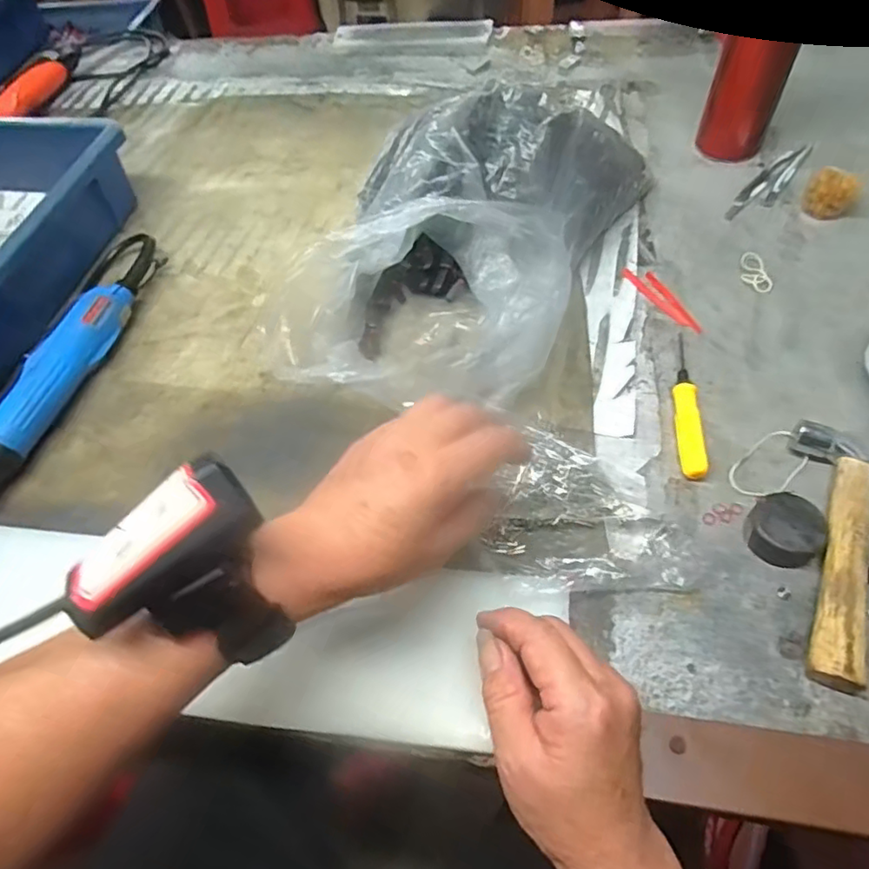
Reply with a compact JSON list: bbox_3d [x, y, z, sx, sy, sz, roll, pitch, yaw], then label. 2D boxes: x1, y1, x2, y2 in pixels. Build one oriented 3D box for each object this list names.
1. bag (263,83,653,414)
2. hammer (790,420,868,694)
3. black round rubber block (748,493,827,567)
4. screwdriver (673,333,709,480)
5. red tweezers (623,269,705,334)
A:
[{"bbox_3d":[0.039,-0.149,0.458,0.182,0.096,0.262,15,60,14],"label":"bag"},{"bbox_3d":[0.227,0.062,0.334,0.056,0.020,0.153,19,61,17],"label":"hammer"},{"bbox_3d":[0.202,0.055,0.342,0.037,0.021,0.038,-2,57,4],"label":"black round rubber block"},{"bbox_3d":[0.170,-0.024,0.405,0.016,0.011,0.120,2,58,6],"label":"screwdriver"},{"bbox_3d":[0.182,-0.108,0.469,0.021,0.004,0.081,-26,59,-12],"label":"red tweezers"}]

